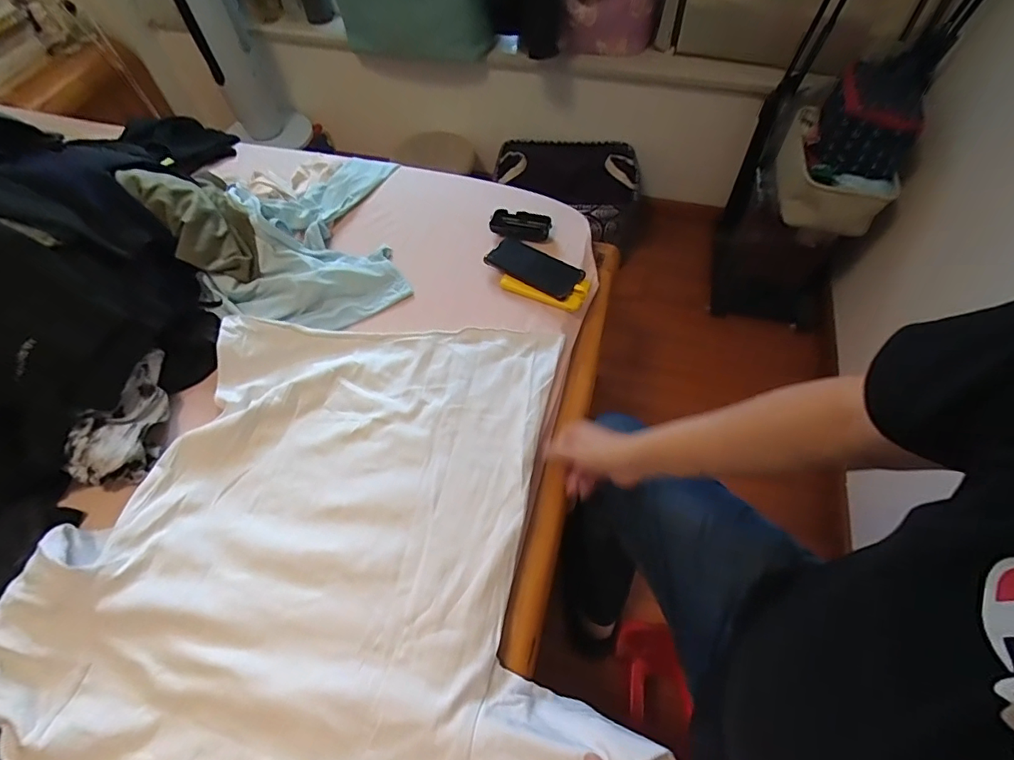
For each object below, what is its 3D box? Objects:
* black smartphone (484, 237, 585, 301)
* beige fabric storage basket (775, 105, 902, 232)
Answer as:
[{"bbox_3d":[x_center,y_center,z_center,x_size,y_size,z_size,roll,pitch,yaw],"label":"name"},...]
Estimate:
[{"bbox_3d":[0.048,-0.193,0.828,0.158,0.012,0.076,29,64,20],"label":"black smartphone"},{"bbox_3d":[0.725,-0.465,1.100,0.226,0.137,0.246,17,61,12],"label":"beige fabric storage basket"}]

